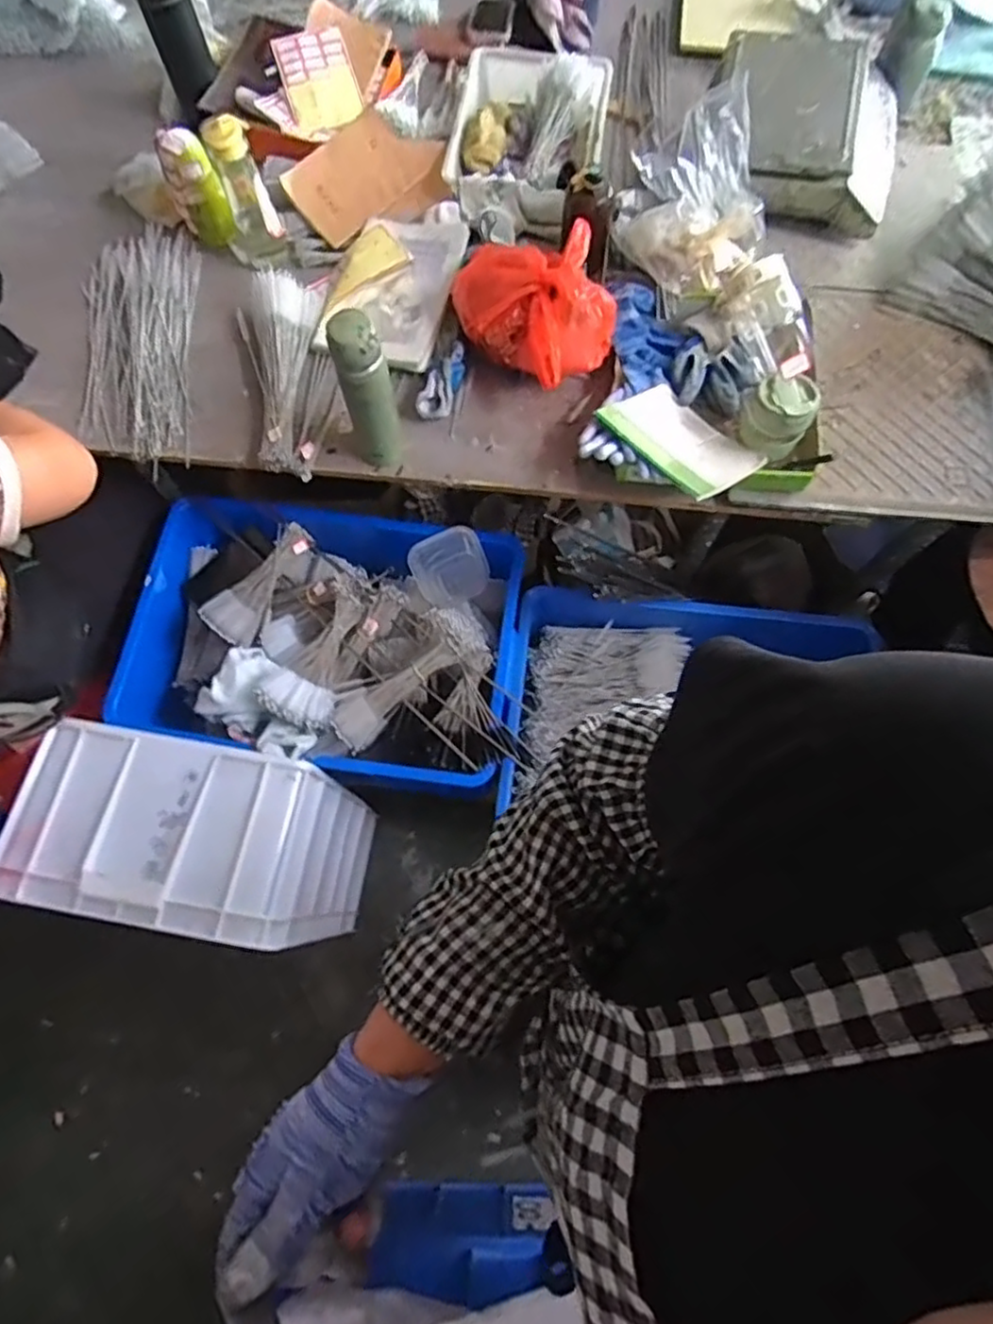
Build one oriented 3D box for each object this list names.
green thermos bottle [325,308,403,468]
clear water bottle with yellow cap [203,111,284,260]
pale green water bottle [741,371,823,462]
[{"bbox_3d":[-0.167,-0.348,0.875,0.066,0.209,0.068,-14,71,-6],"label":"green thermos bottle"},{"bbox_3d":[-0.376,-0.704,1.000,0.072,0.182,0.068,-21,71,-9],"label":"clear water bottle with yellow cap"},{"bbox_3d":[0.368,-0.319,0.887,0.082,0.092,0.075,31,72,10],"label":"pale green water bottle"}]

